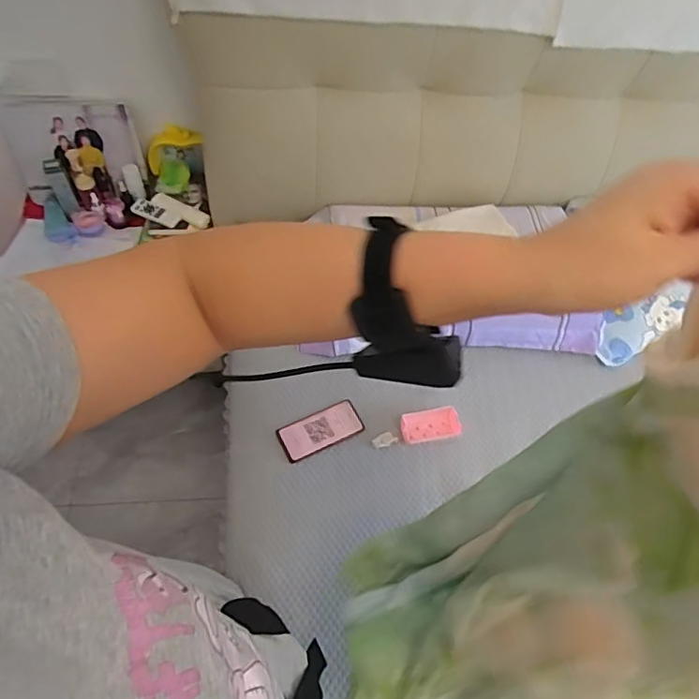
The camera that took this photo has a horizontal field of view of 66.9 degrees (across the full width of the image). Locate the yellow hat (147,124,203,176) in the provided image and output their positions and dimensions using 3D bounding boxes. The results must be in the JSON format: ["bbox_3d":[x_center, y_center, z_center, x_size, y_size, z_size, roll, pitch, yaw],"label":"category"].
[{"bbox_3d":[-0.407,-0.448,1.179,0.166,0.074,0.024,-20,52,29],"label":"yellow hat"}]

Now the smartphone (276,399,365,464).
[{"bbox_3d":[-0.052,0.150,0.993,0.157,0.017,0.072,-22,62,-18],"label":"smartphone"}]

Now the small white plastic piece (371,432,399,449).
[{"bbox_3d":[0.067,0.172,1.000,0.047,0.005,0.027,-20,61,-16],"label":"small white plastic piece"}]

